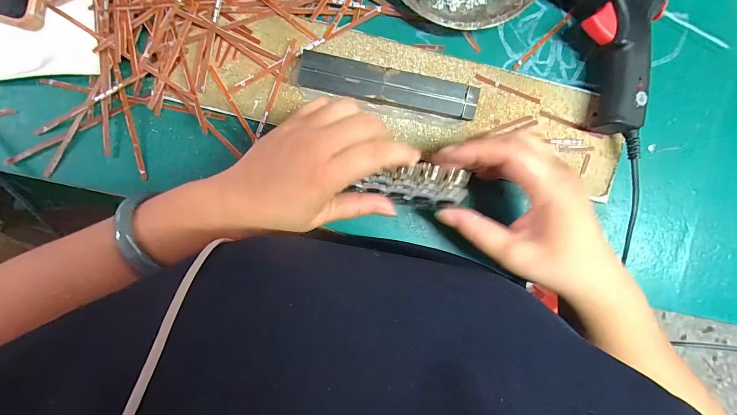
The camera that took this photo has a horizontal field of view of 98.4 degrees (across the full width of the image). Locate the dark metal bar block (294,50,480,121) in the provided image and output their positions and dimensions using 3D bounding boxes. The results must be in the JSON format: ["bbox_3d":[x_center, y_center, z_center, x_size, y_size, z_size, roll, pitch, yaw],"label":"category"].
[{"bbox_3d":[0.017,-0.095,0.255,0.137,0.022,0.027,11,92,-3],"label":"dark metal bar block"}]

